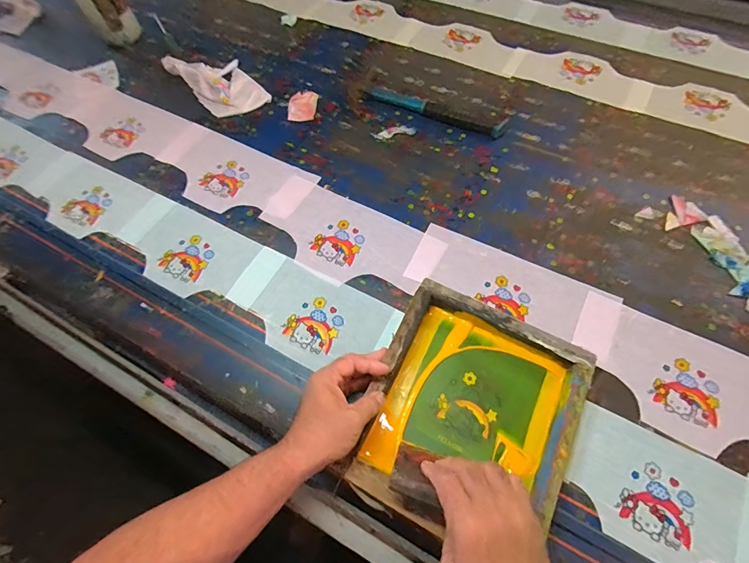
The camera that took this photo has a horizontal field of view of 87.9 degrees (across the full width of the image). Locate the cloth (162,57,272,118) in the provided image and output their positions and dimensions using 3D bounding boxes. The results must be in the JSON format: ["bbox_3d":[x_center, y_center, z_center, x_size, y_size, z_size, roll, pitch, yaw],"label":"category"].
[{"bbox_3d":[-0.335,-0.428,0.826,0.120,0.030,0.232,-41,69,-17],"label":"cloth"}]

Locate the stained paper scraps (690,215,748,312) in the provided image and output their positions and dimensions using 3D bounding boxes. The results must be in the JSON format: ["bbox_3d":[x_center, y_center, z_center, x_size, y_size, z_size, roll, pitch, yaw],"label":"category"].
[{"bbox_3d":[0.554,-0.035,0.591,0.073,0.021,0.151,-15,64,-5],"label":"stained paper scraps"}]

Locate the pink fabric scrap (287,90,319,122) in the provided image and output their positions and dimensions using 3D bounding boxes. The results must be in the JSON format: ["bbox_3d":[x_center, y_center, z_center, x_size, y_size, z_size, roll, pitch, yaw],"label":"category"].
[{"bbox_3d":[-0.147,-0.358,0.796,0.058,0.005,0.081,2,63,3],"label":"pink fabric scrap"}]

